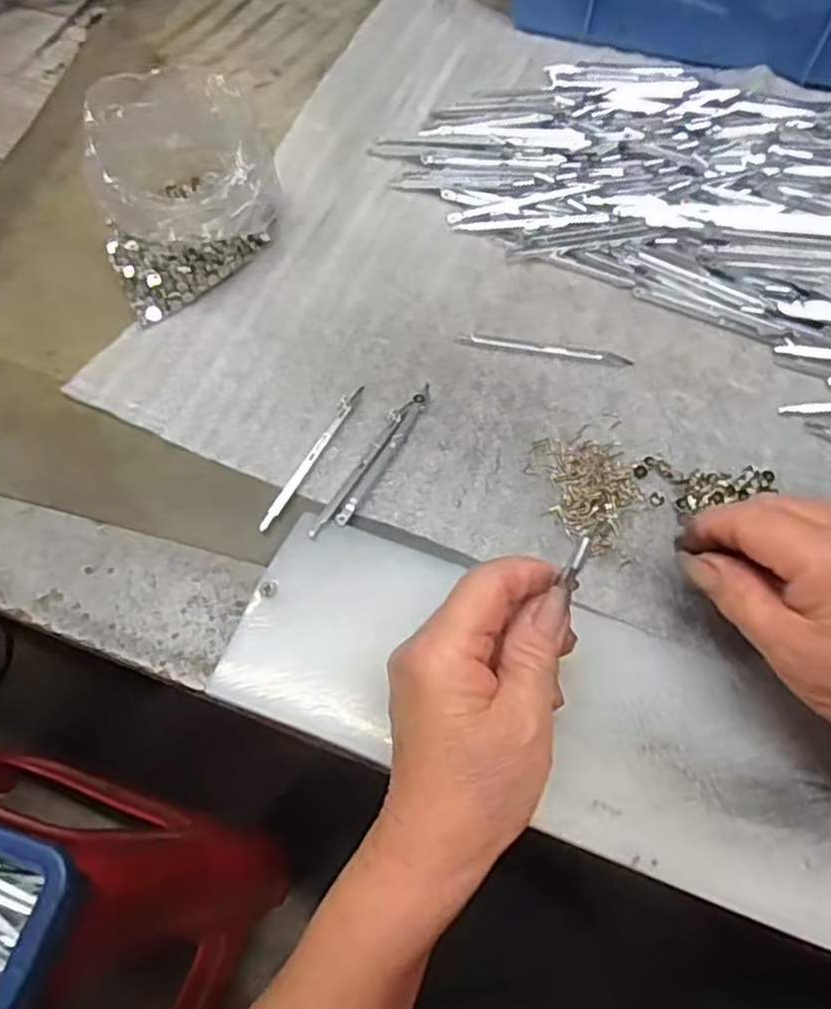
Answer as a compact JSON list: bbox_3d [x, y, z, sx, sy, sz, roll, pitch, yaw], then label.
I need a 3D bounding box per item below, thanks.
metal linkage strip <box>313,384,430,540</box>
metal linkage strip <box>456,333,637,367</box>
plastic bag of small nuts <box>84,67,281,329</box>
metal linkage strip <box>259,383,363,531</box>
[{"bbox_3d":[-0.019,-0.023,0.366,0.013,0.008,0.101,25,67,12],"label":"metal linkage strip"},{"bbox_3d":[0.071,-0.086,0.406,0.095,0.004,0.009,8,64,4],"label":"metal linkage strip"},{"bbox_3d":[-0.131,-0.173,0.405,0.100,0.075,0.089,-29,67,-14],"label":"plastic bag of small nuts"},{"bbox_3d":[-0.051,-0.026,0.368,0.008,0.004,0.092,24,66,11],"label":"metal linkage strip"}]

